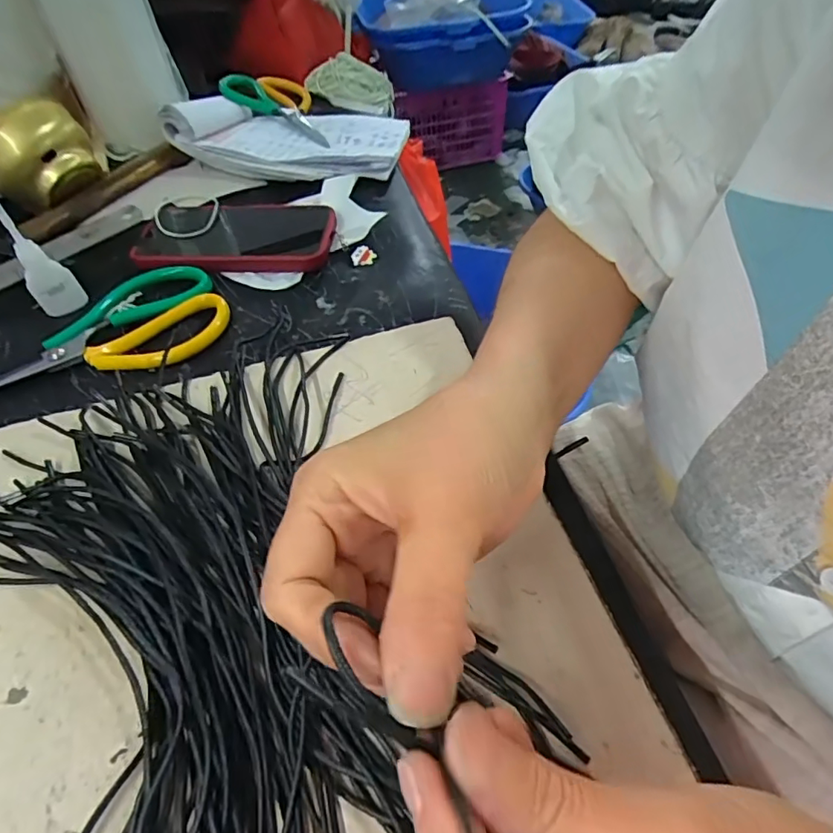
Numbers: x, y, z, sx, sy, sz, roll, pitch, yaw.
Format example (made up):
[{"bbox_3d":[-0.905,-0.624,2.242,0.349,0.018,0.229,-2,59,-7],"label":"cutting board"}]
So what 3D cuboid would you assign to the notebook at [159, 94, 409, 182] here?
[{"bbox_3d":[-0.127,-0.296,0.535,0.218,0.052,0.139,2,52,4],"label":"notebook"}]

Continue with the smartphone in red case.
[{"bbox_3d":[-0.154,-0.158,0.458,0.161,0.015,0.087,1,52,4],"label":"smartphone in red case"}]

